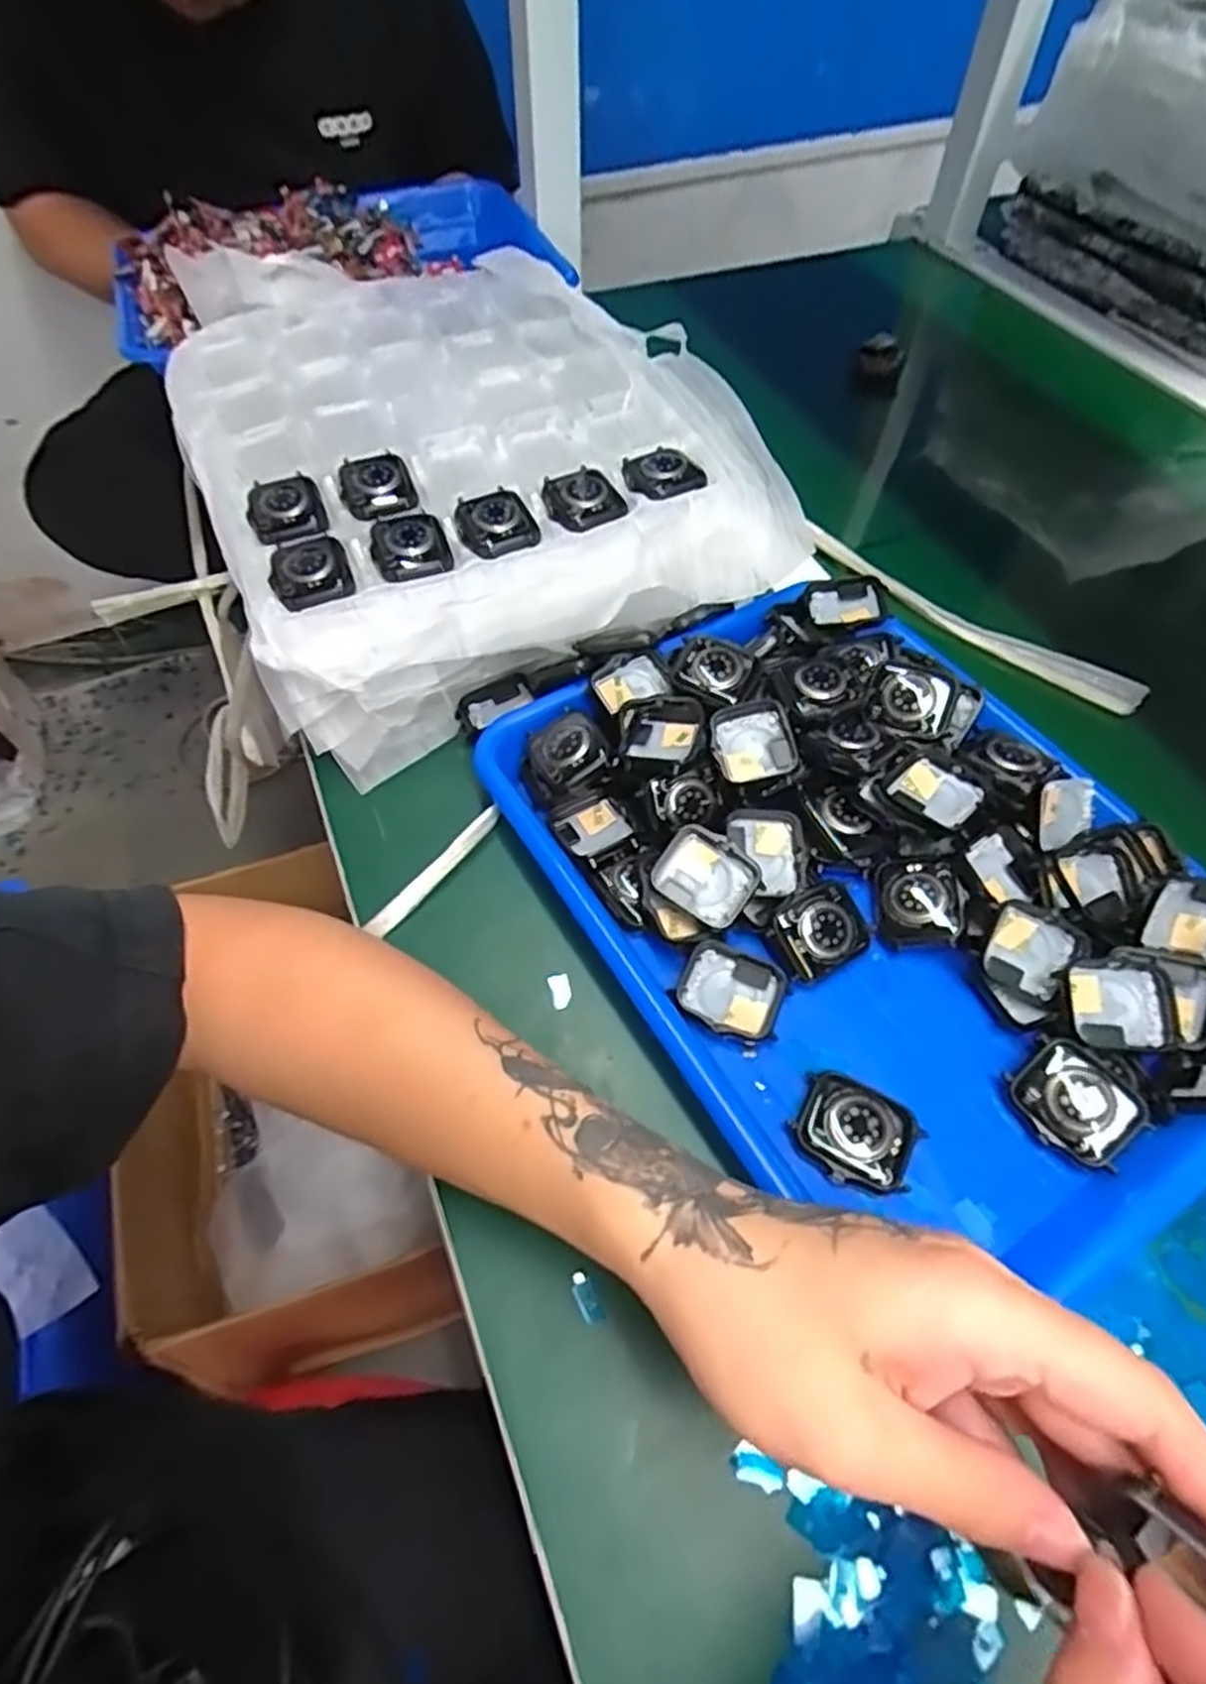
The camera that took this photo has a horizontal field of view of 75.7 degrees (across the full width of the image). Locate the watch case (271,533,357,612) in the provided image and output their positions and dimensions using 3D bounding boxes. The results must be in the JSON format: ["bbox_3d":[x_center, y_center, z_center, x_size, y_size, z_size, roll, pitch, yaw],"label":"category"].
[{"bbox_3d":[-0.149,-0.137,0.394,0.038,0.012,0.050,-20,59,-12],"label":"watch case"}]

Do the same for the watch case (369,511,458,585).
[{"bbox_3d":[-0.100,-0.154,0.403,0.038,0.008,0.052,-19,59,-12],"label":"watch case"}]

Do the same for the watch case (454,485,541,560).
[{"bbox_3d":[-0.057,-0.169,0.411,0.041,0.007,0.048,-22,59,-13],"label":"watch case"}]

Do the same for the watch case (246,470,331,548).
[{"bbox_3d":[-0.170,-0.178,0.417,0.038,0.015,0.046,-20,59,-12],"label":"watch case"}]

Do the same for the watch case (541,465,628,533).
[{"bbox_3d":[-0.010,-0.186,0.421,0.041,0.006,0.045,-20,59,-12],"label":"watch case"}]

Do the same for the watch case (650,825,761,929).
[{"bbox_3d":[0.046,0.015,0.348,0.042,0.010,0.036,31,76,5],"label":"watch case"}]

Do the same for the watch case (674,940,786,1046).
[{"bbox_3d":[0.055,0.066,0.339,0.044,0.010,0.037,17,59,11],"label":"watch case"}]

